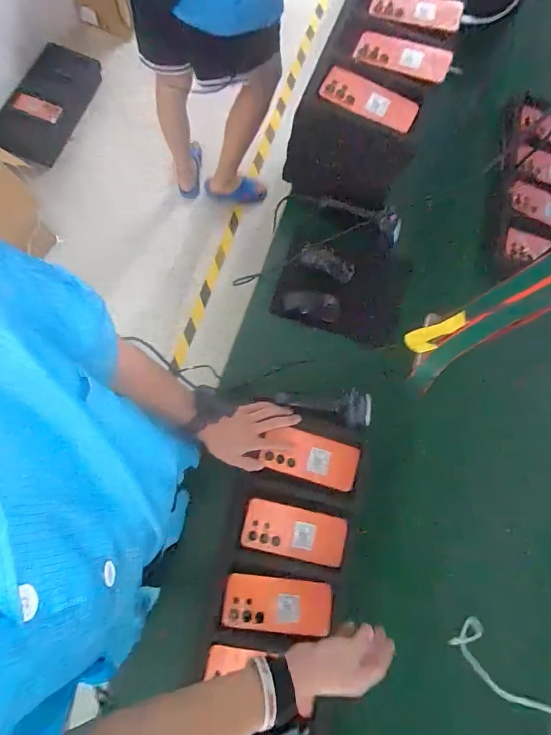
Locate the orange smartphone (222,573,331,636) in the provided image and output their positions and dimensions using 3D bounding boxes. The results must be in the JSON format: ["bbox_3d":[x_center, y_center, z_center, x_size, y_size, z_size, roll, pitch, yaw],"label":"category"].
[{"bbox_3d":[0.003,0.379,0.629,0.167,0.015,0.073,6,77,1],"label":"orange smartphone"}]

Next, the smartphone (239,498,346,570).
[{"bbox_3d":[0.031,0.277,0.655,0.169,0.009,0.081,12,77,2],"label":"smartphone"}]

